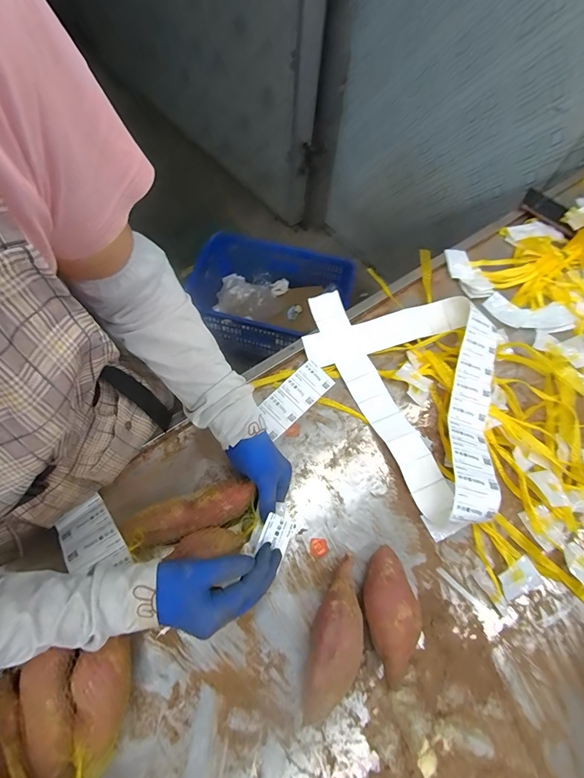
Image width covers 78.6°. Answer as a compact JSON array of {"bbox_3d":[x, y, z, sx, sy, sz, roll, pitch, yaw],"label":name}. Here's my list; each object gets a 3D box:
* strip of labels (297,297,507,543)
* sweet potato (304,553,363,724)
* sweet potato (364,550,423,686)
[{"bbox_3d":[0.228,-0.023,0.591,0.297,0.058,0.425,-26,66,-16],"label":"strip of labels"},{"bbox_3d":[0.054,0.289,0.420,0.055,0.054,0.165,13,62,5],"label":"sweet potato"},{"bbox_3d":[0.117,0.270,0.434,0.056,0.060,0.136,-2,61,-3],"label":"sweet potato"}]

